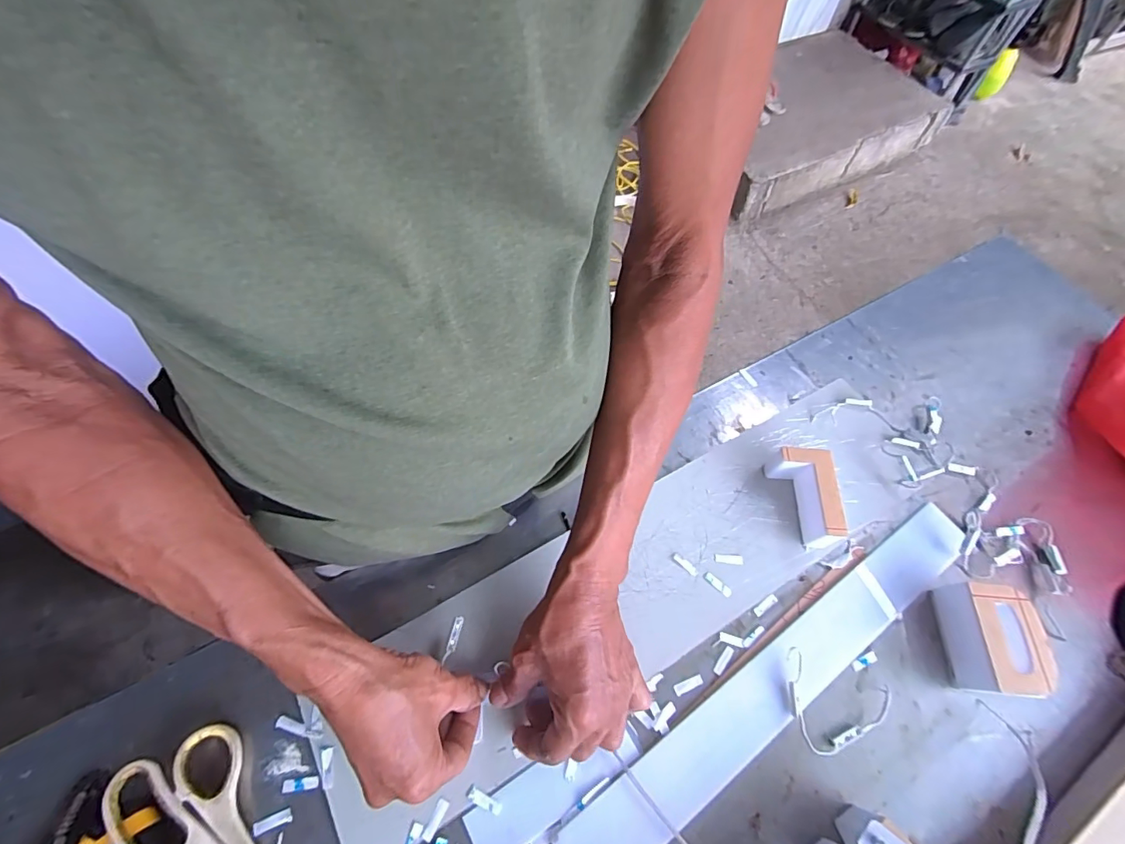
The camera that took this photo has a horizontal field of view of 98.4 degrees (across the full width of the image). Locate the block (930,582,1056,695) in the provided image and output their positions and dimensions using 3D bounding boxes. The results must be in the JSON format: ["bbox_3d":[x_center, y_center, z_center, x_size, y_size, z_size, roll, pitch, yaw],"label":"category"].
[{"bbox_3d":[0.359,0.182,0.409,0.052,0.049,0.082,4,63,-2],"label":"block"}]

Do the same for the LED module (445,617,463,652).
[{"bbox_3d":[-0.085,0.167,0.383,0.008,0.005,0.026,15,75,4],"label":"LED module"}]

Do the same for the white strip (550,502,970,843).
[{"bbox_3d":[0.192,0.207,0.404,0.452,0.012,0.051,-30,69,-17],"label":"white strip"}]

